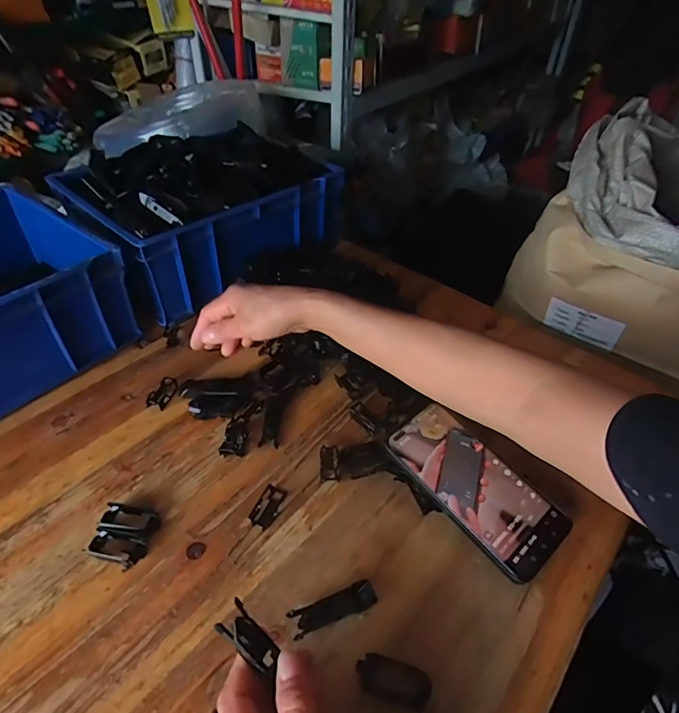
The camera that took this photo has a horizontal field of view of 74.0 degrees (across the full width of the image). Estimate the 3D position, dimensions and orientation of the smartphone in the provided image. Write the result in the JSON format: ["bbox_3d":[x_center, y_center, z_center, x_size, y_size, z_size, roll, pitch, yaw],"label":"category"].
[{"bbox_3d":[0.121,0.114,0.408,0.077,0.008,0.159,-33,63,-26],"label":"smartphone"}]

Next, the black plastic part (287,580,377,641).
[{"bbox_3d":[-0.004,0.193,0.347,0.066,0.012,0.019,-15,46,-18],"label":"black plastic part"}]

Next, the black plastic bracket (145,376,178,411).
[{"bbox_3d":[-0.196,0.039,0.501,0.023,0.005,0.042,12,44,10],"label":"black plastic bracket"}]

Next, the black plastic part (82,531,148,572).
[{"bbox_3d":[-0.185,0.159,0.375,0.047,0.009,0.025,16,45,14],"label":"black plastic part"}]

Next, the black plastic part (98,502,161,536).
[{"bbox_3d":[-0.184,0.141,0.393,0.050,0.013,0.027,9,44,7],"label":"black plastic part"}]

